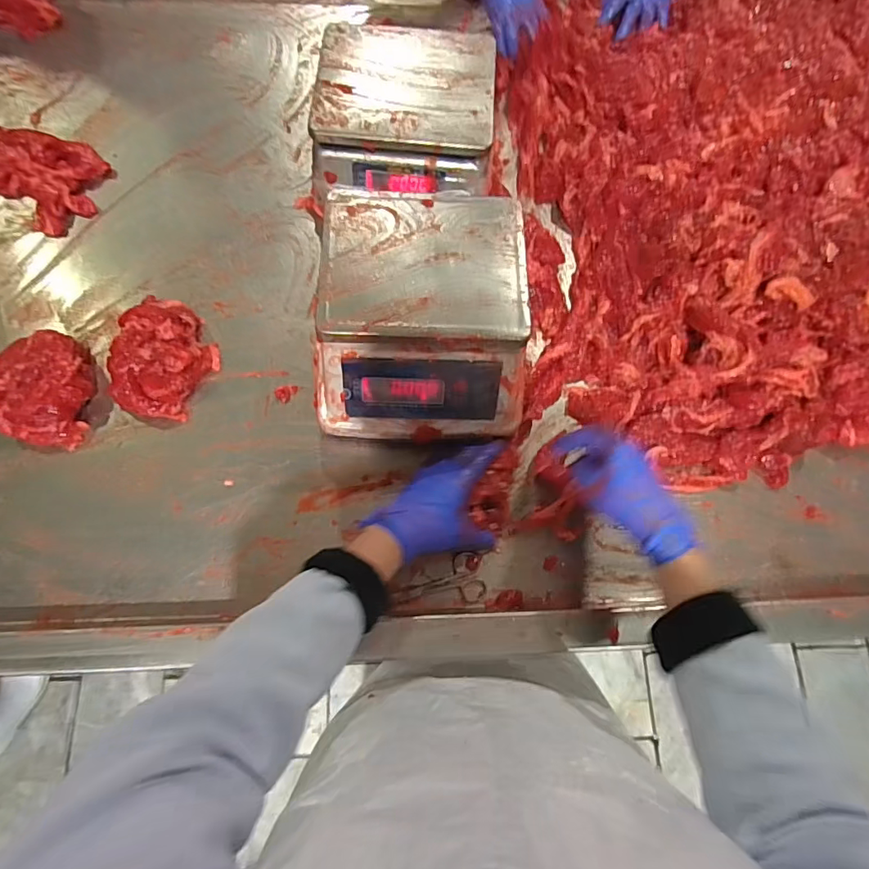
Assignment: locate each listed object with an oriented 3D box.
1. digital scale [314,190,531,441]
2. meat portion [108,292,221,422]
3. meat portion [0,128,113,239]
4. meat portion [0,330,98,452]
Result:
[{"bbox_3d":[-0.014,-0.123,0.559,0.227,0.142,0.237,1,74,-2],"label":"digital scale"},{"bbox_3d":[-0.322,-0.094,0.596,0.113,0.047,0.150,4,74,-1],"label":"meat portion"},{"bbox_3d":[-0.569,-0.371,0.687,0.229,0.035,0.139,25,74,5],"label":"meat portion"},{"bbox_3d":[-0.459,-0.049,0.568,0.117,0.044,0.123,0,74,-2],"label":"meat portion"}]

